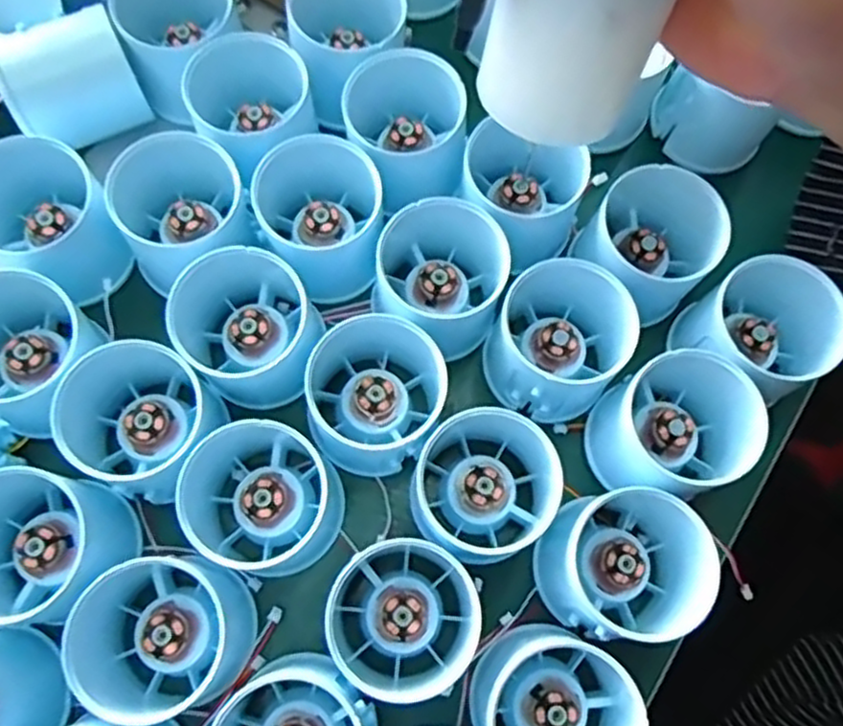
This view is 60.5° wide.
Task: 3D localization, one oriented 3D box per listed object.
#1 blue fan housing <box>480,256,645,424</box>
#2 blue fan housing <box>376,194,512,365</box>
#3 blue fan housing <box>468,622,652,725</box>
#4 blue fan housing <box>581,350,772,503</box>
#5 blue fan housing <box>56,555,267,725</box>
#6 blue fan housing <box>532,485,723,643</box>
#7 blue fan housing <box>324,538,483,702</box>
[{"bbox_3d":[0.056,-0.012,0.296,0.057,0.045,0.060,44,76,11],"label":"blue fan housing"},{"bbox_3d":[0.007,-0.041,0.300,0.057,0.041,0.047,34,74,8],"label":"blue fan housing"},{"bbox_3d":[0.049,0.123,0.252,0.057,0.049,0.053,35,74,8],"label":"blue fan housing"},{"bbox_3d":[0.098,0.026,0.283,0.053,0.045,0.050,1,72,-2],"label":"blue fan housing"},{"bbox_3d":[-0.091,0.097,0.257,0.054,0.049,0.053,1,72,-2],"label":"blue fan housing"},{"bbox_3d":[0.076,0.071,0.270,0.055,0.047,0.060,1,72,-2],"label":"blue fan housing"},{"bbox_3d":[-0.008,0.092,0.263,0.057,0.046,0.052,1,72,-2],"label":"blue fan housing"}]

